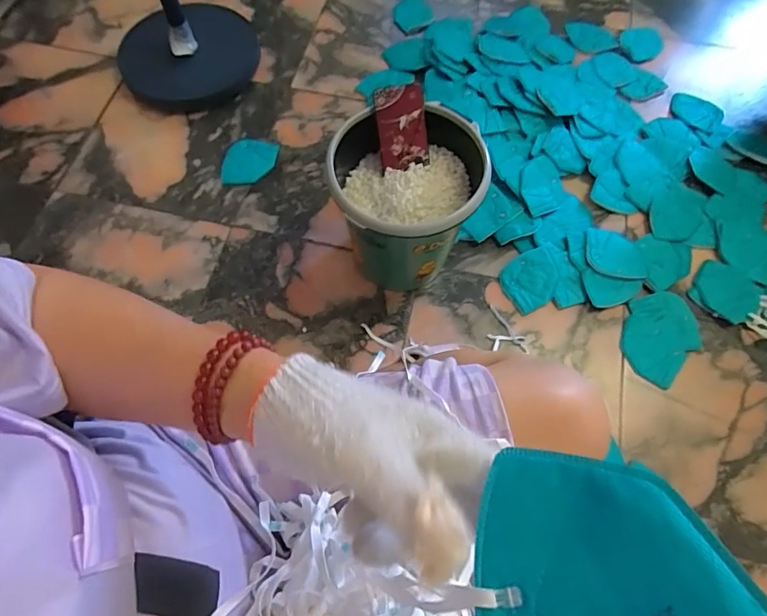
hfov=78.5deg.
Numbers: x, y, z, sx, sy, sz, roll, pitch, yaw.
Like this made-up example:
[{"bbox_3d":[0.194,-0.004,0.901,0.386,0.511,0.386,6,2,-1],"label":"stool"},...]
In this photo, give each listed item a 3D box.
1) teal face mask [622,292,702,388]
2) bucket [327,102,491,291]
[{"bbox_3d":[0.515,0.047,0.873,0.165,0.009,0.136,-40,72,-15],"label":"teal face mask"},{"bbox_3d":[0.039,-0.165,0.819,0.228,0.271,0.226,0,67,0],"label":"bucket"}]

